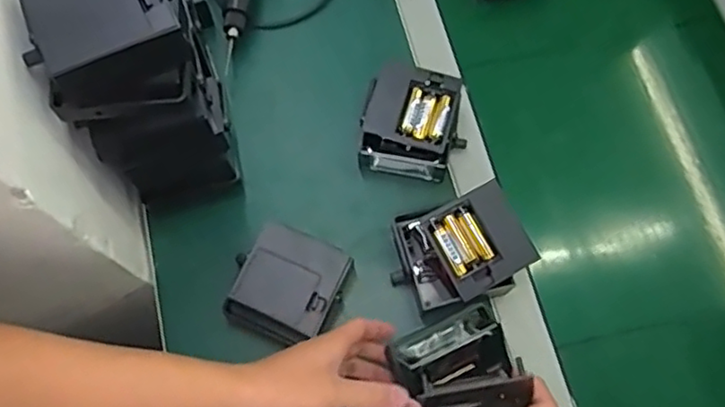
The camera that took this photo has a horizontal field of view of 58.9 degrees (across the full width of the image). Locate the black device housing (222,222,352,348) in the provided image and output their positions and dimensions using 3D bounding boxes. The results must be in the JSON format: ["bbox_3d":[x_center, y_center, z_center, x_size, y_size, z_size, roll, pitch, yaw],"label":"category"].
[{"bbox_3d":[-0.064,0.073,0.570,0.090,0.039,0.090,25,73,8],"label":"black device housing"}]

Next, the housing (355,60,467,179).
[{"bbox_3d":[0.051,-0.078,0.621,0.099,0.049,0.099,9,71,3],"label":"housing"}]

